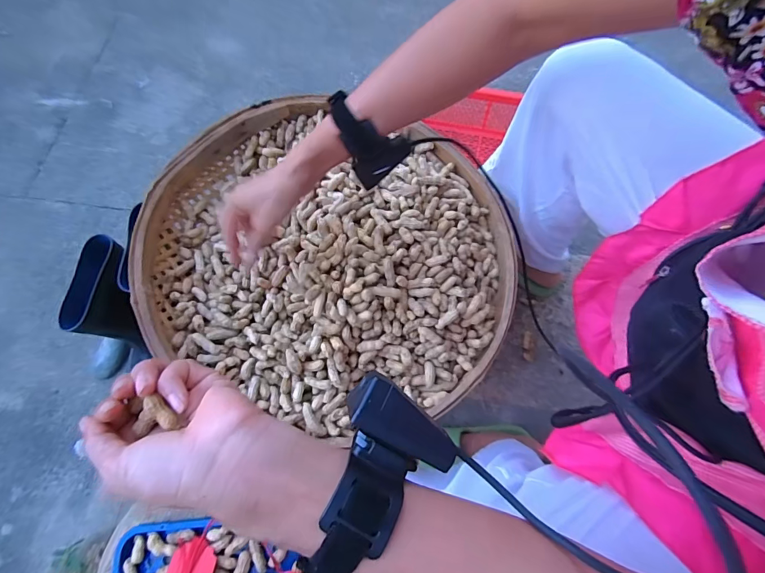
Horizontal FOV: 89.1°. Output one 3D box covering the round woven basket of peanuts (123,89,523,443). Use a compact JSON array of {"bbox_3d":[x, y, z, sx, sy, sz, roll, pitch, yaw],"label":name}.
[{"bbox_3d":[-0.069,-0.053,0.552,0.501,0.079,0.441,25,73,9],"label":"round woven basket of peanuts"}]

